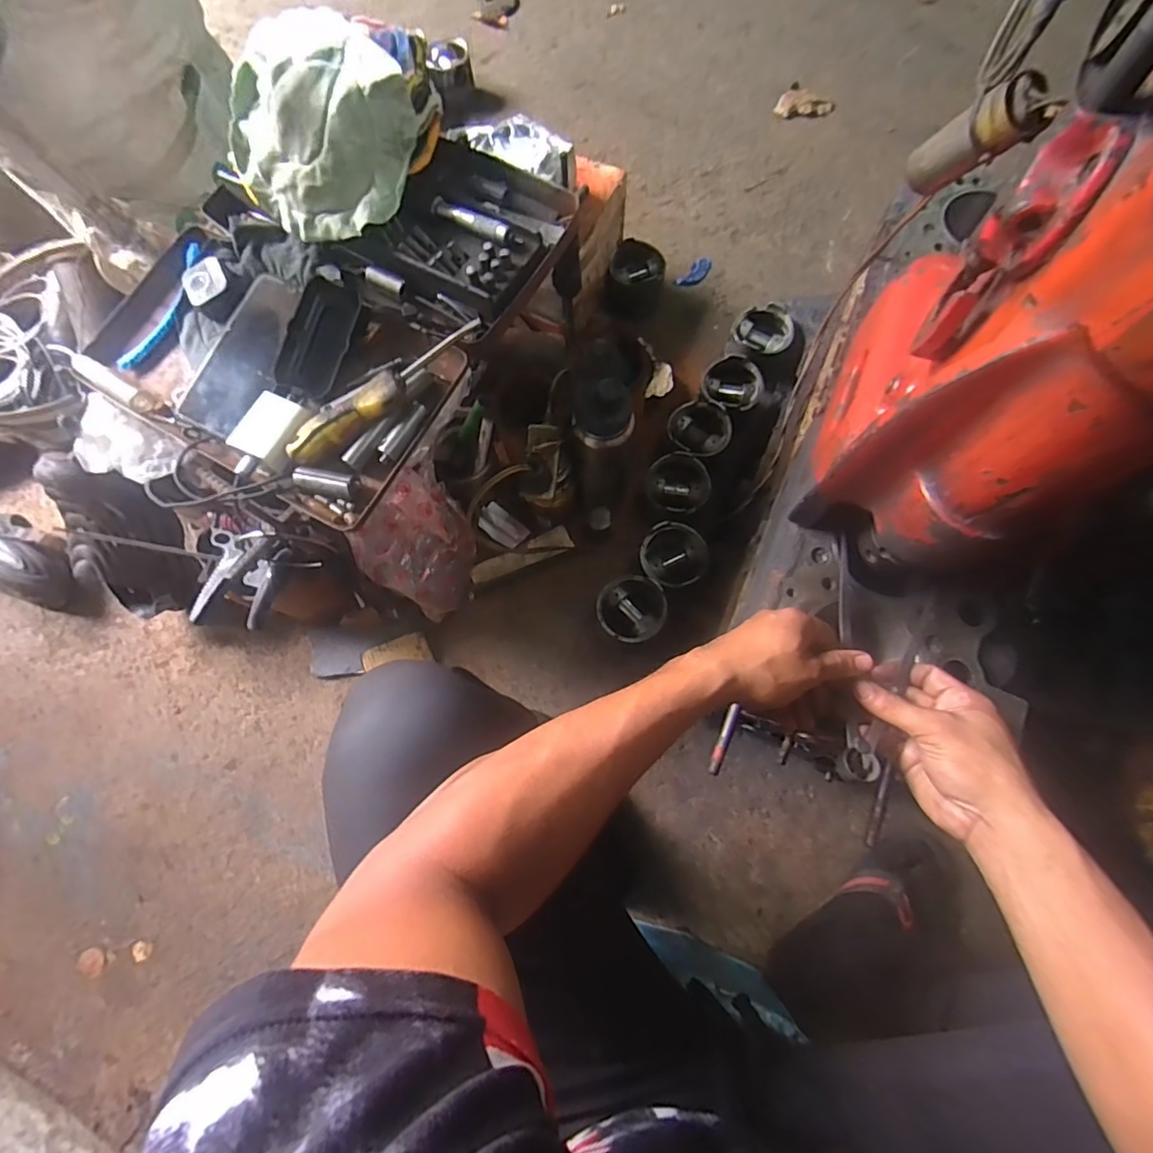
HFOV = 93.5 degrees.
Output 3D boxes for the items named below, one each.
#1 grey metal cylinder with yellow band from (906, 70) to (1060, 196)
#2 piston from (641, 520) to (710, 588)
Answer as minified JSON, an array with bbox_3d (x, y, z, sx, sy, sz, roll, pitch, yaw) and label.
[{"bbox_3d":[0.263,-0.290,0.356,0.030,0.095,0.035,-31,107,-7],"label":"grey metal cylinder with yellow band"},{"bbox_3d":[0.137,-0.025,0.777,0.091,0.077,0.089,-1,73,3],"label":"piston"}]

